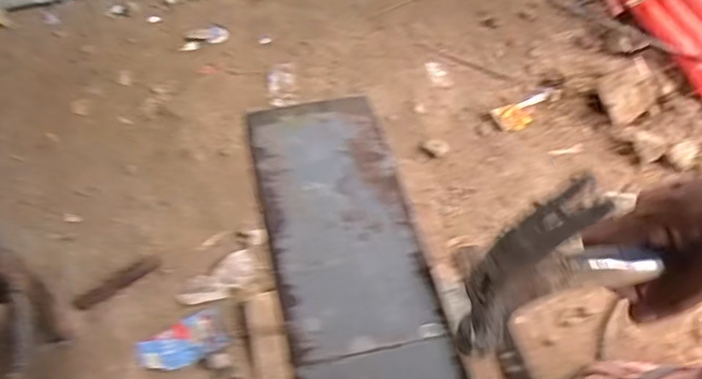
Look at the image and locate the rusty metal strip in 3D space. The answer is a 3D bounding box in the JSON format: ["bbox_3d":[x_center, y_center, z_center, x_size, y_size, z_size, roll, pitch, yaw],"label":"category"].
[{"bbox_3d":[-0.403,0.160,1.037,0.144,0.007,0.031,-35,58,-19],"label":"rusty metal strip"}]

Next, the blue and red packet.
[{"bbox_3d":[-0.270,0.247,0.969,0.134,0.010,0.072,-28,56,-15],"label":"blue and red packet"}]

